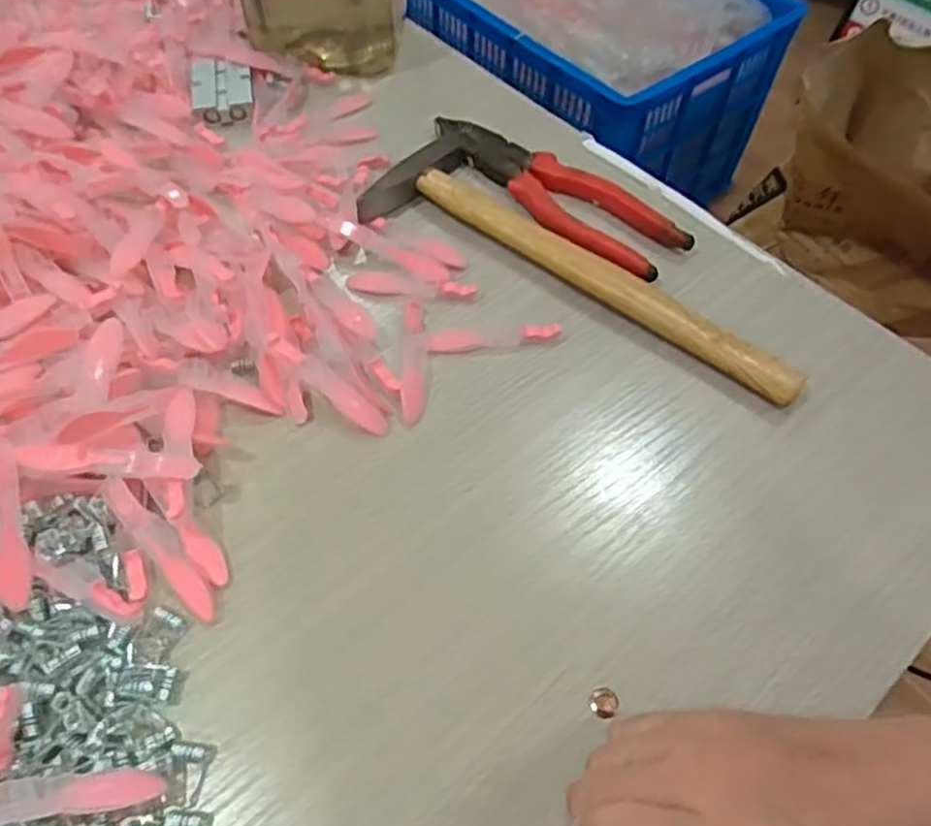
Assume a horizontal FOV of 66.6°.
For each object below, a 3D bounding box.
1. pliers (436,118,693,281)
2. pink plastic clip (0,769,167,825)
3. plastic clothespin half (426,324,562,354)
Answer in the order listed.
[{"bbox_3d":[0.050,-0.144,0.449,0.188,0.014,0.059,39,65,21],"label":"pliers"},{"bbox_3d":[-0.152,0.140,0.257,0.076,0.009,0.014,3,57,-24],"label":"pink plastic clip"},{"bbox_3d":[0.016,-0.043,0.391,0.072,0.005,0.014,-6,58,-5],"label":"plastic clothespin half"}]

